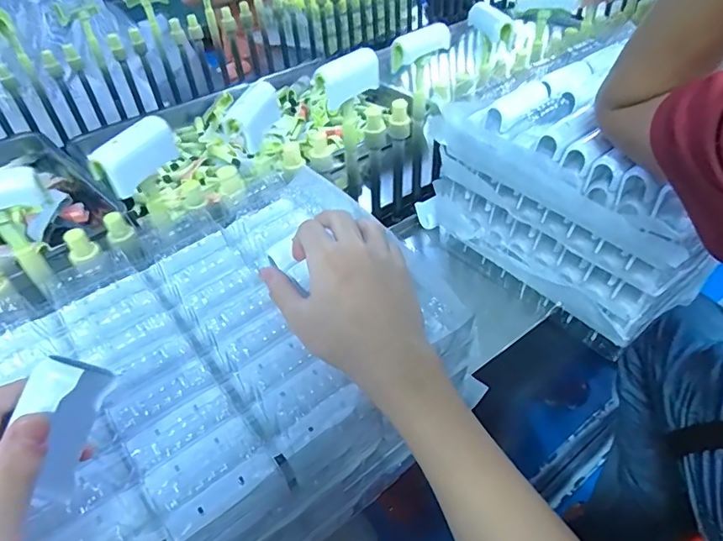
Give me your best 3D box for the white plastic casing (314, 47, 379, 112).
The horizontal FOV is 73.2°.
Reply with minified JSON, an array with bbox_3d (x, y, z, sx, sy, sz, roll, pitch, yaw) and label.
[{"bbox_3d":[-0.014,-0.202,0.513,0.079,0.039,0.023,-36,52,-29],"label":"white plastic casing"}]

